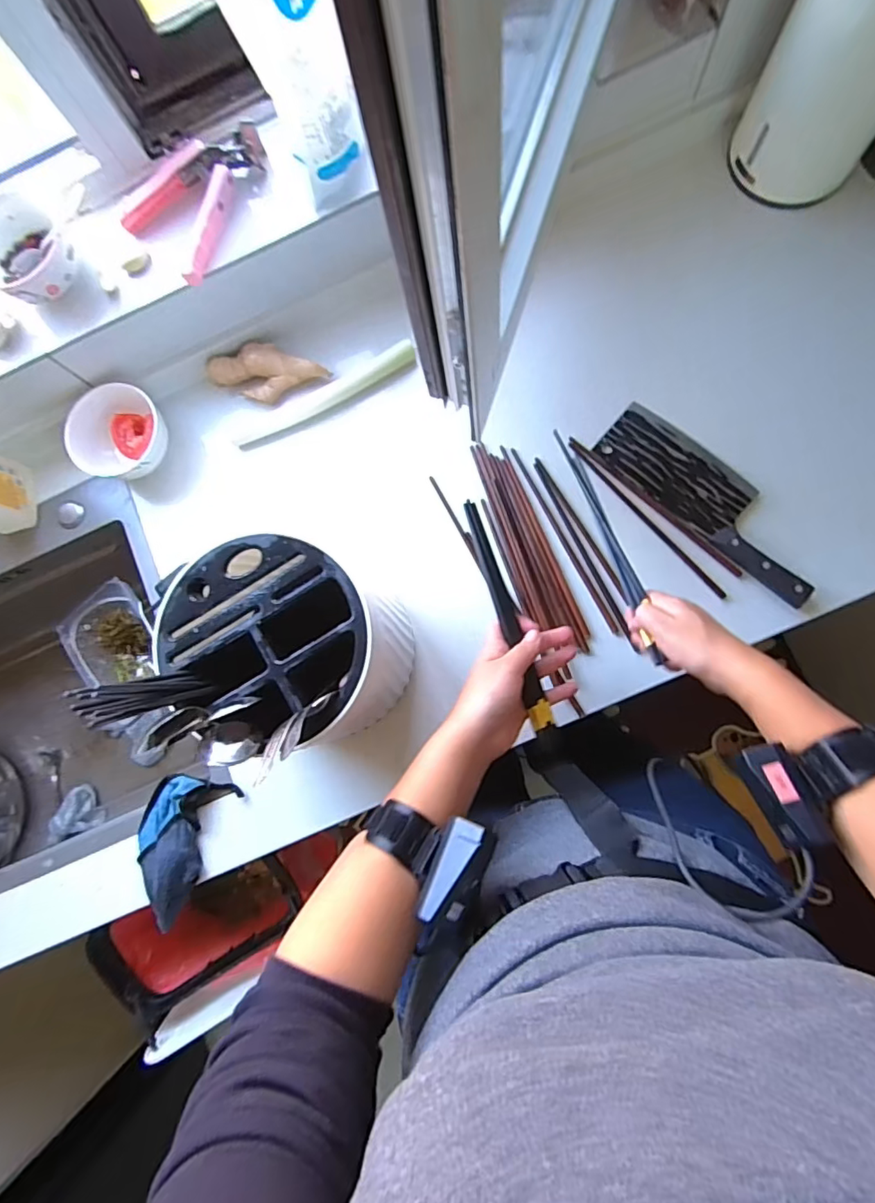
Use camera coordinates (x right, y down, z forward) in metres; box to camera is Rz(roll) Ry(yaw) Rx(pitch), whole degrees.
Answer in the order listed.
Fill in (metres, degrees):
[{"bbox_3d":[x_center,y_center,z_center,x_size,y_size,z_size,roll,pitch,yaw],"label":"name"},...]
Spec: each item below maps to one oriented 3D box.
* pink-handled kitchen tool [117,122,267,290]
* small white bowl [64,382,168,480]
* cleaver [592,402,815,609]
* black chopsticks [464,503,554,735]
[{"bbox_3d":[-0.249,-0.440,0.587,0.108,0.025,0.167,39,88,9],"label":"pink-handled kitchen tool"},{"bbox_3d":[-0.386,-0.203,0.669,0.107,0.064,0.113,27,87,9],"label":"small white bowl"},{"bbox_3d":[0.312,-0.120,0.619,0.277,0.024,0.088,43,89,9],"label":"cleaver"},{"bbox_3d":[0.064,0.010,0.509,0.017,0.013,0.221,-18,81,4],"label":"black chopsticks"}]

